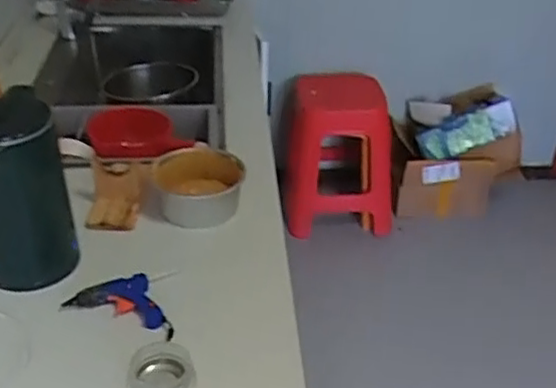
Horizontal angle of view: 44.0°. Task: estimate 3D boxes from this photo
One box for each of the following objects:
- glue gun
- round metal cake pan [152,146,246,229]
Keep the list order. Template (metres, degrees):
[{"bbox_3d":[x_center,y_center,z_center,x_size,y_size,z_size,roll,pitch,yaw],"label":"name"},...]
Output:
[{"bbox_3d":[-0.210,0.150,1.002,0.163,0.035,0.114,11,35,13],"label":"glue gun"},{"bbox_3d":[-0.144,-0.015,1.202,0.169,0.070,0.165,15,36,19],"label":"round metal cake pan"}]

